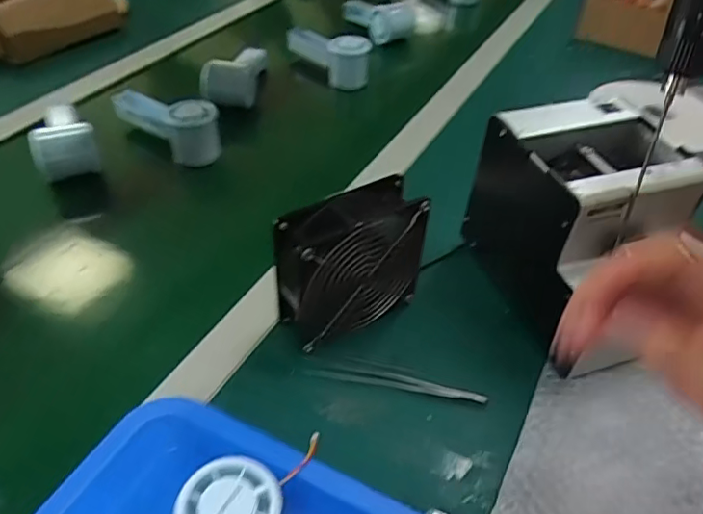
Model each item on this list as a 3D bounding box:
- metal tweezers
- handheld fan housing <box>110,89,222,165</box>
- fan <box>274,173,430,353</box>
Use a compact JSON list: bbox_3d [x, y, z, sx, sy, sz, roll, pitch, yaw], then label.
[{"bbox_3d":[0.034,0.096,0.449,0.141,0.006,0.014,8,43,5],"label":"metal tweezers"},{"bbox_3d":[-0.227,-0.168,0.694,0.147,0.067,0.057,25,47,22],"label":"handheld fan housing"},{"bbox_3d":[0.001,0.005,0.464,0.113,0.111,0.054,-26,50,-28],"label":"fan"}]

